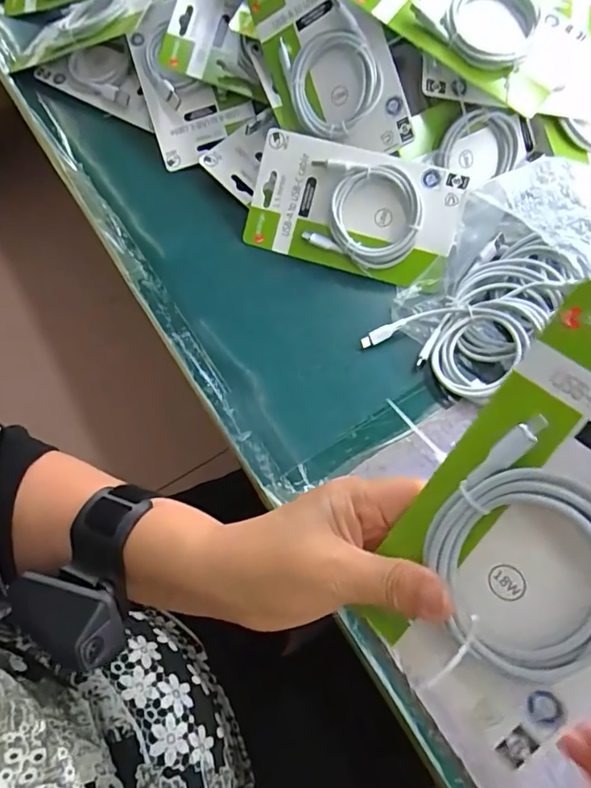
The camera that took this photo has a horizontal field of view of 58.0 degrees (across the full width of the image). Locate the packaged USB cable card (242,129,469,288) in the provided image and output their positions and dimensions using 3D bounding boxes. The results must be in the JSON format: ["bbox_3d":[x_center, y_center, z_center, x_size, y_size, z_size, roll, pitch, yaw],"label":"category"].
[{"bbox_3d":[0.048,-0.161,0.461,0.175,0.017,0.102,17,103,10],"label":"packaged USB cable card"}]

